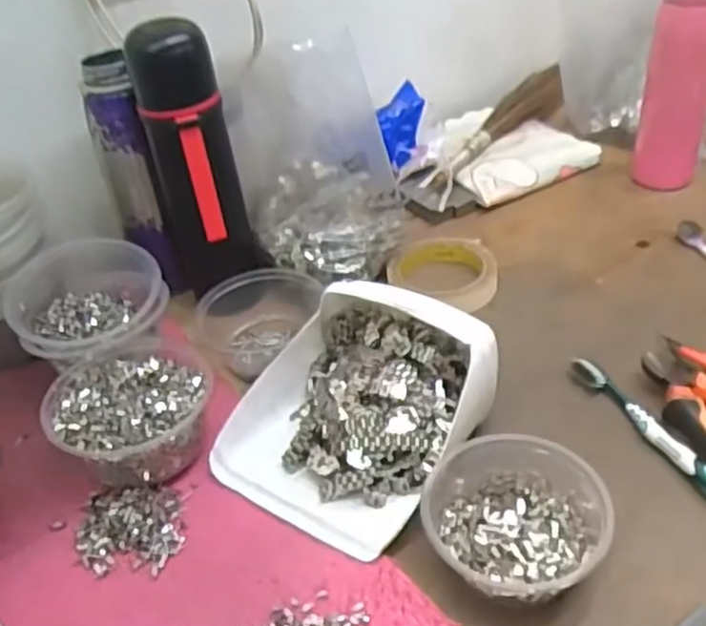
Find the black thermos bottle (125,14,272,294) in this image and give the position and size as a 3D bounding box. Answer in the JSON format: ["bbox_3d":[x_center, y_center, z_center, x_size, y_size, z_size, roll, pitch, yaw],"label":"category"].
[{"bbox_3d":[-0.129,-0.116,0.616,0.073,0.223,0.065,-16,39,-12],"label":"black thermos bottle"}]

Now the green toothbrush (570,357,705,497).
[{"bbox_3d":[0.215,0.090,0.517,0.017,0.017,0.183,-21,40,-18],"label":"green toothbrush"}]

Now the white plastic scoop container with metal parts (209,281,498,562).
[{"bbox_3d":[0.001,0.056,0.514,0.156,0.074,0.171,23,46,32],"label":"white plastic scoop container with metal parts"}]

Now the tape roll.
[{"bbox_3d":[0.083,-0.032,0.673,0.095,0.020,0.102,-4,38,3],"label":"tape roll"}]

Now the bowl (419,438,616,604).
[{"bbox_3d":[0.096,0.120,0.453,0.102,0.047,0.111,-4,38,3],"label":"bowl"}]

